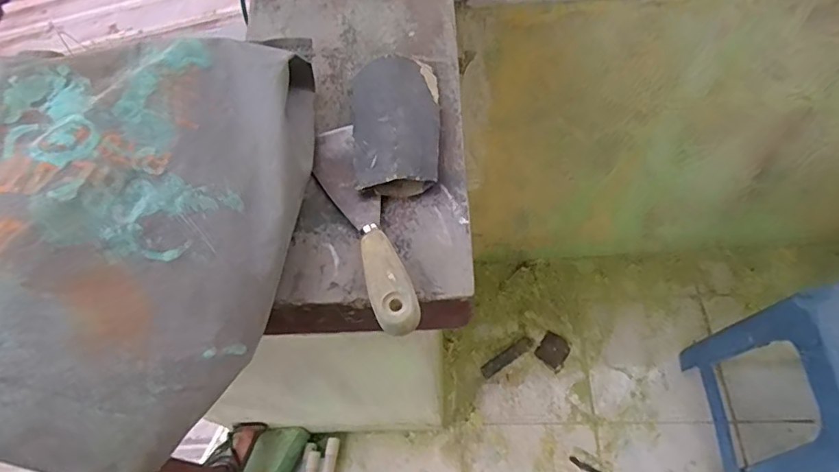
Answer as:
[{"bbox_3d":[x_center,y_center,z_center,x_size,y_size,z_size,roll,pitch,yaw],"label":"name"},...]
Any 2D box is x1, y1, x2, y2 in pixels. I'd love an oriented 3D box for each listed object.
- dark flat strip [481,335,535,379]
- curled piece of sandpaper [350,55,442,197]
[{"bbox_3d":[0.212,0.290,1.253,0.145,0.008,0.031,-31,63,-13],"label":"dark flat strip"},{"bbox_3d":[-0.020,-0.102,0.452,0.077,0.020,0.143,-7,60,0],"label":"curled piece of sandpaper"}]

